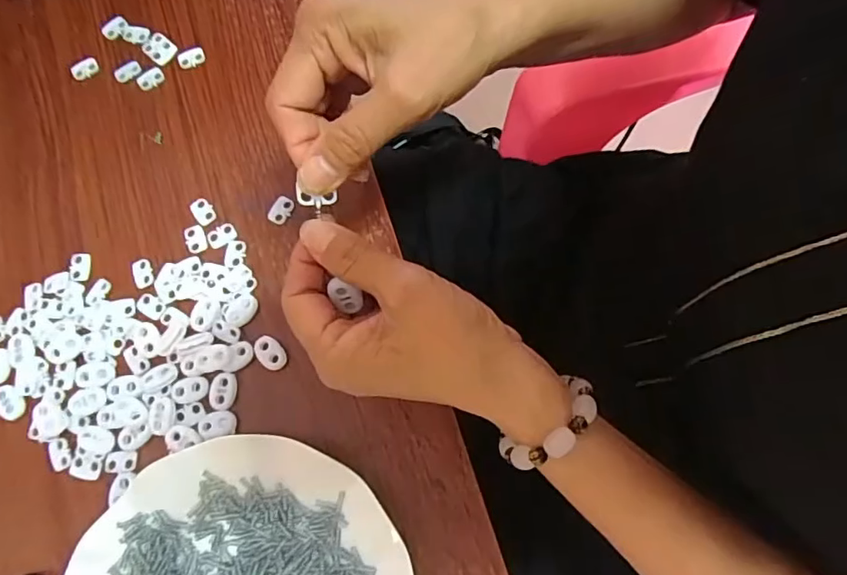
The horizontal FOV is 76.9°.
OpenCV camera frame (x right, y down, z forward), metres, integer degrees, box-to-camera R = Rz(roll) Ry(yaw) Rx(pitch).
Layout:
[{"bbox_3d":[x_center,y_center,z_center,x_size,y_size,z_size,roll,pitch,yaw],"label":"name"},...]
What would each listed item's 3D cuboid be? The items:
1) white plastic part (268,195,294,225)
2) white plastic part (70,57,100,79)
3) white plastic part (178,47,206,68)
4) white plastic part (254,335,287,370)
[{"bbox_3d":[-0.095,-0.052,0.356,0.013,0.005,0.019,31,78,8],"label":"white plastic part"},{"bbox_3d":[-0.246,-0.159,0.388,0.019,0.004,0.013,-32,78,-7],"label":"white plastic part"},{"bbox_3d":[-0.168,-0.166,0.386,0.019,0.007,0.011,-26,77,-6],"label":"white plastic part"},{"bbox_3d":[-0.096,0.041,0.332,0.016,0.005,0.024,-40,79,-9],"label":"white plastic part"}]

